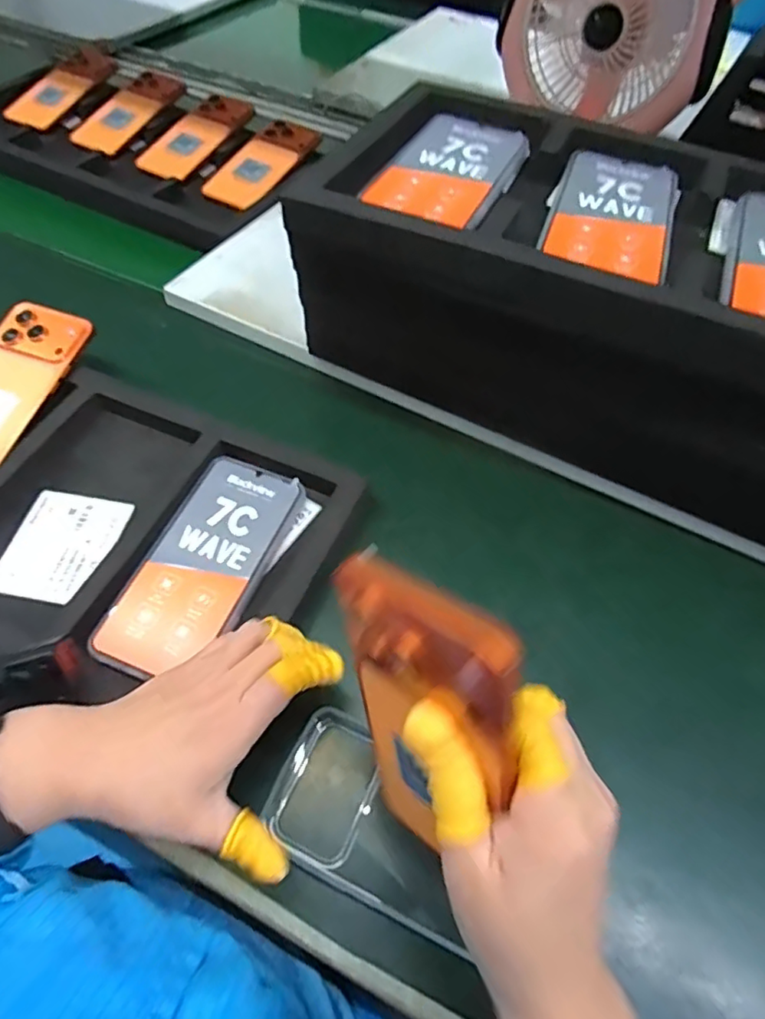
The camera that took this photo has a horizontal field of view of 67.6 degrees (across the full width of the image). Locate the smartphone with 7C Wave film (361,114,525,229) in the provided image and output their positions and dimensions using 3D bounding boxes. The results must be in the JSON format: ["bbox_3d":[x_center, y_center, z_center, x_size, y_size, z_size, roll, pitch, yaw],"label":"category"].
[{"bbox_3d":[0.049,-0.239,0.403,0.081,0.008,0.158,22,56,11],"label":"smartphone with 7C Wave film"}]

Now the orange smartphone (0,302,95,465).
[{"bbox_3d":[-0.304,-0.095,0.456,0.079,0.007,0.161,19,72,6],"label":"orange smartphone"}]

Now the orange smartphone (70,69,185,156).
[{"bbox_3d":[-0.337,-0.525,0.754,0.084,0.018,0.153,37,78,20],"label":"orange smartphone"}]

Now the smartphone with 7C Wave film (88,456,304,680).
[{"bbox_3d":[-0.122,0.037,0.392,0.079,0.006,0.163,24,61,12],"label":"smartphone with 7C Wave film"}]

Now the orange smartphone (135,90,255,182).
[{"bbox_3d":[-0.233,-0.477,0.731,0.088,0.015,0.166,32,73,17],"label":"orange smartphone"}]

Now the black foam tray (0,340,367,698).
[{"bbox_3d":[-0.278,-0.017,0.426,0.483,0.042,0.225,20,56,10],"label":"black foam tray"}]

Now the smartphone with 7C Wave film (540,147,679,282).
[{"bbox_3d":[0.156,-0.204,0.385,0.076,0.008,0.146,19,56,9],"label":"smartphone with 7C Wave film"}]

